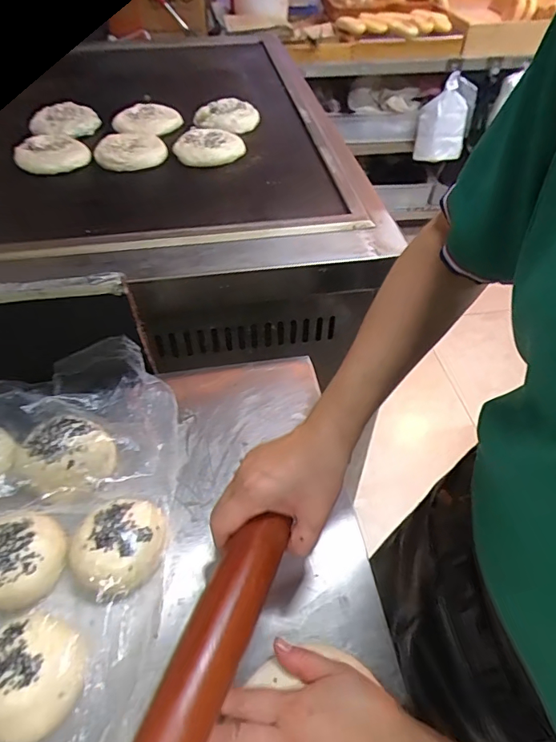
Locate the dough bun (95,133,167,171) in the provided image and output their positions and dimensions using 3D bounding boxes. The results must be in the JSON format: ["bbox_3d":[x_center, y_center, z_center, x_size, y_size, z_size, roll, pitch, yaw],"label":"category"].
[{"bbox_3d":[-0.275,-0.415,0.857,0.125,0.016,0.127,-12,50,-13],"label":"dough bun"}]

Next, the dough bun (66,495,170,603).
[{"bbox_3d":[-0.144,0.159,0.414,0.073,0.040,0.088,29,53,21],"label":"dough bun"}]

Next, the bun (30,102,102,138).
[{"bbox_3d":[-0.453,-0.531,0.971,0.137,0.021,0.167,-17,51,-17],"label":"bun"}]

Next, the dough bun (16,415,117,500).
[{"bbox_3d":[-0.213,0.088,0.467,0.088,0.041,0.081,1,48,-2],"label":"dough bun"}]

